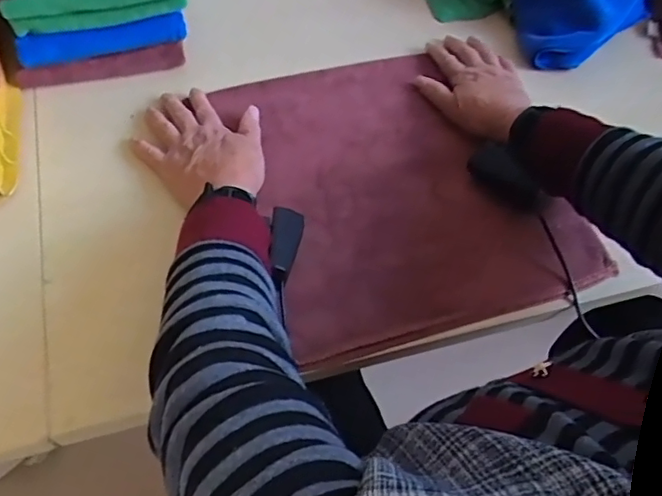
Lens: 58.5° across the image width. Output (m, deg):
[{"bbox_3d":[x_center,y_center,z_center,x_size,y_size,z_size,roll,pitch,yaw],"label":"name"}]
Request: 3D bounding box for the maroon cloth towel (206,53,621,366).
[{"bbox_3d":[0.066,-0.075,0.582,0.285,0.025,0.323,-15,61,-12],"label":"maroon cloth towel"}]

